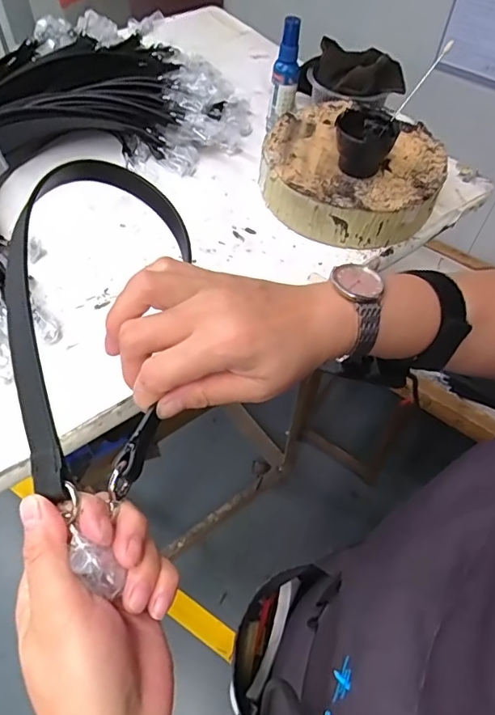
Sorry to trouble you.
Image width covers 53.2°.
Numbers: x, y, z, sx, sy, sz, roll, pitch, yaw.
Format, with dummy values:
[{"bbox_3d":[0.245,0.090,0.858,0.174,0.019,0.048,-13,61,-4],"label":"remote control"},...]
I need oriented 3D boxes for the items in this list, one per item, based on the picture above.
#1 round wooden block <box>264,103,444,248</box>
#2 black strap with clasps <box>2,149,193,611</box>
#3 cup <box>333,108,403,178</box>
[{"bbox_3d":[0.117,-0.210,0.563,0.193,0.059,0.177,1,55,-2],"label":"round wooden block"},{"bbox_3d":[-0.081,-0.012,0.265,0.084,0.052,0.241,2,66,-1],"label":"black strap with clasps"},{"bbox_3d":[0.124,-0.226,0.521,0.064,0.049,0.058,6,55,1],"label":"cup"}]

